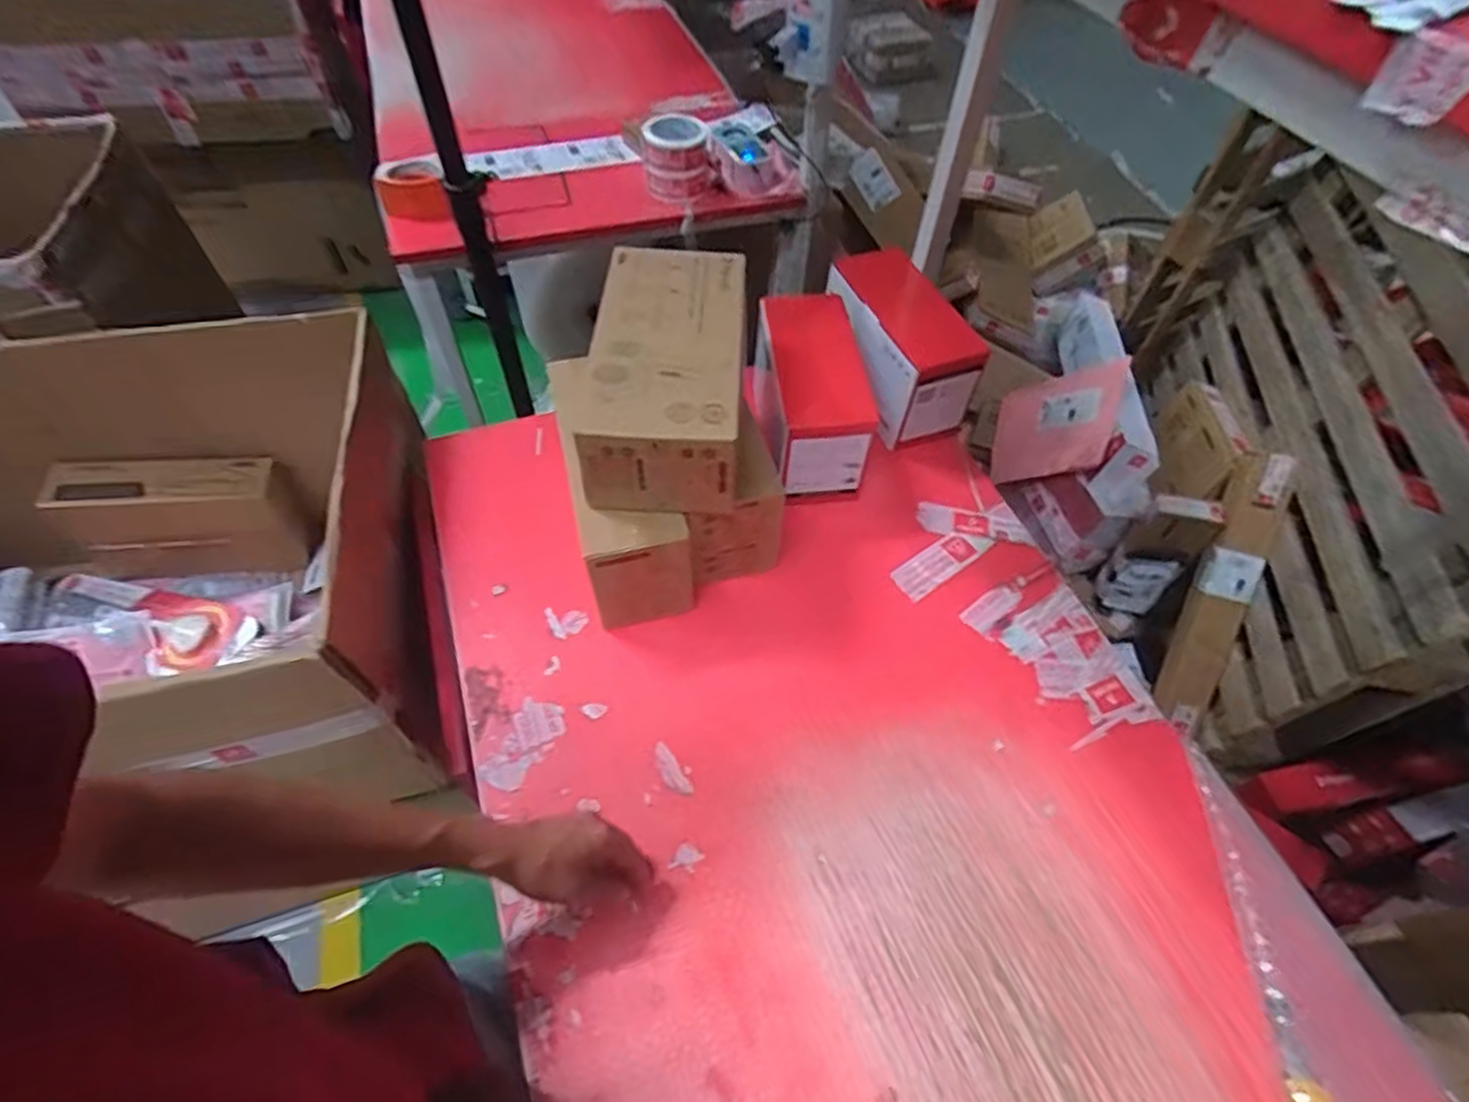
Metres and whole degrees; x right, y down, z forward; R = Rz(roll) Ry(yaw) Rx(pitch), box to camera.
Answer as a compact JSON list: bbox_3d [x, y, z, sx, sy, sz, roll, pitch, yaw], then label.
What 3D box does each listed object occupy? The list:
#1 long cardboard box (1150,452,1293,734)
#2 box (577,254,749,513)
[{"bbox_3d":[1.075,0.095,1.557,0.112,0.623,0.079,13,14,7],"label":"long cardboard box"},{"bbox_3d":[-0.068,-0.187,0.741,0.155,0.109,0.281,1,56,-1],"label":"box"}]

